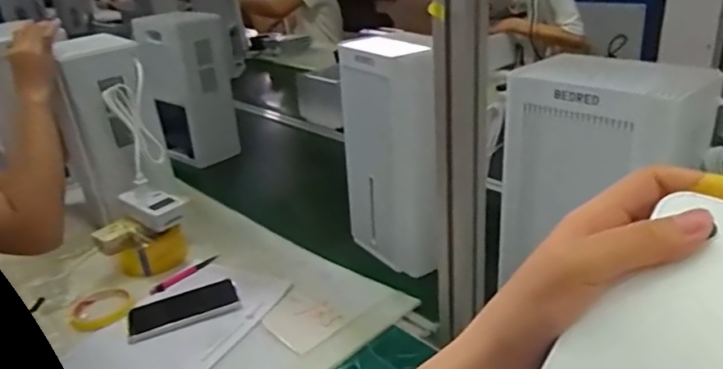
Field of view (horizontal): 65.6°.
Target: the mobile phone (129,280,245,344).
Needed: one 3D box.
[{"bbox_3d":[-0.268,0.188,0.846,0.161,0.012,0.075,-12,27,-18],"label":"mobile phone"}]

